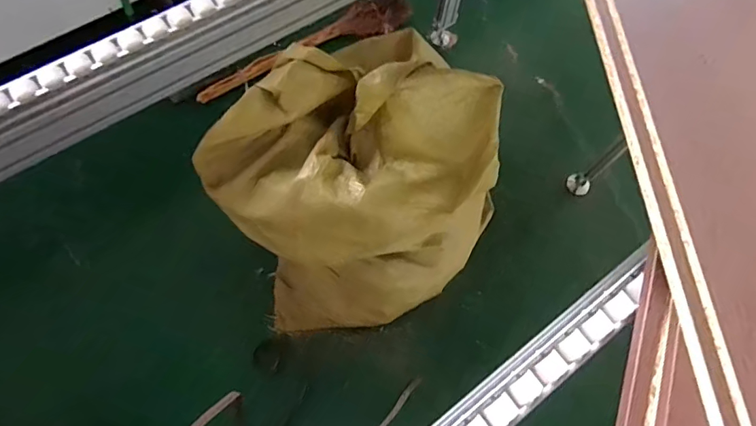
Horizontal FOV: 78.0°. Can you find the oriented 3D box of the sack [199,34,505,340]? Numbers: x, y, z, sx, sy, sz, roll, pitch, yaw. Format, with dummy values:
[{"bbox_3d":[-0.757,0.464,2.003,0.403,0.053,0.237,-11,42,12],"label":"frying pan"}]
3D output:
[{"bbox_3d":[-0.056,-0.019,1.162,0.611,0.658,0.494,-28,72,-13],"label":"sack"}]

